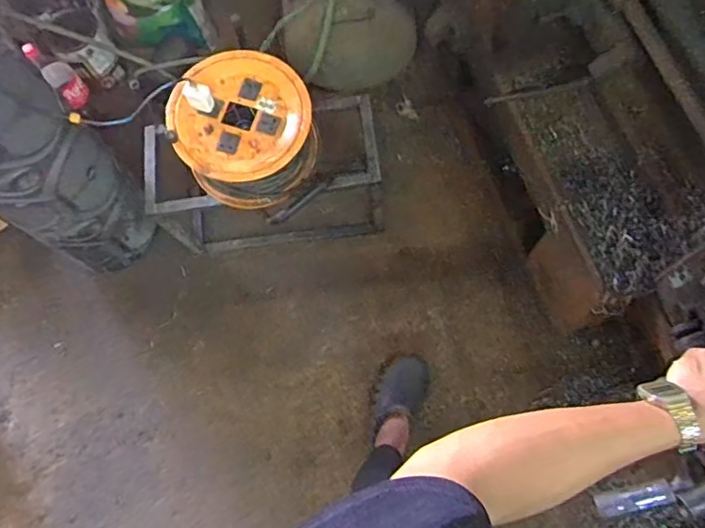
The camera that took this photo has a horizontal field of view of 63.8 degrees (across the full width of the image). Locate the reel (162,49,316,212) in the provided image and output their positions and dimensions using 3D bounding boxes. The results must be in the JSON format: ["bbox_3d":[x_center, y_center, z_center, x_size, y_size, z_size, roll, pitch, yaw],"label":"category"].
[{"bbox_3d":[-0.225,-0.284,1.216,0.283,0.205,0.275,-24,72,-4],"label":"reel"}]

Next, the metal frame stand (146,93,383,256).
[{"bbox_3d":[-0.212,-0.207,1.454,0.555,0.334,0.237,-8,72,1],"label":"metal frame stand"}]

